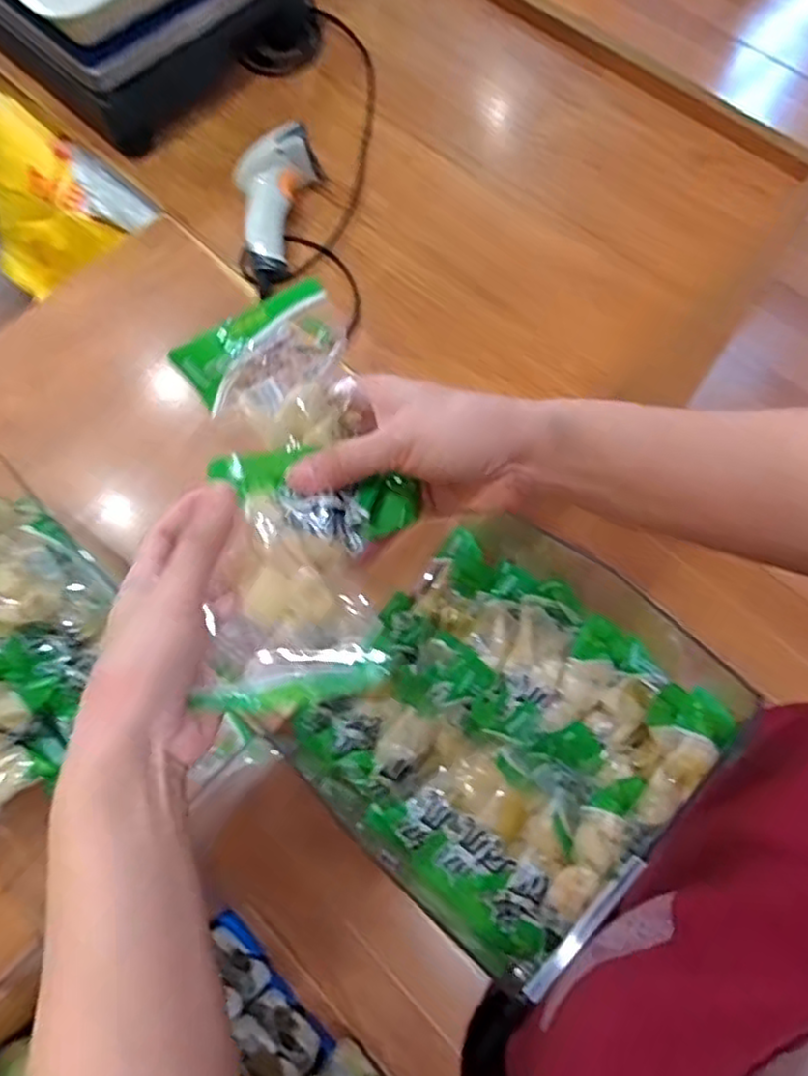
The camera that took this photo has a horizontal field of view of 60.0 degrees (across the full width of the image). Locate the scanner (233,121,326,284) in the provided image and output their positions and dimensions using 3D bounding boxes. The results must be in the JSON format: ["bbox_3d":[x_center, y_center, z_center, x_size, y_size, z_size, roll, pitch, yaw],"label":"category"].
[{"bbox_3d":[-0.138,-0.338,0.701,0.079,0.066,0.153,9,71,5],"label":"scanner"}]

